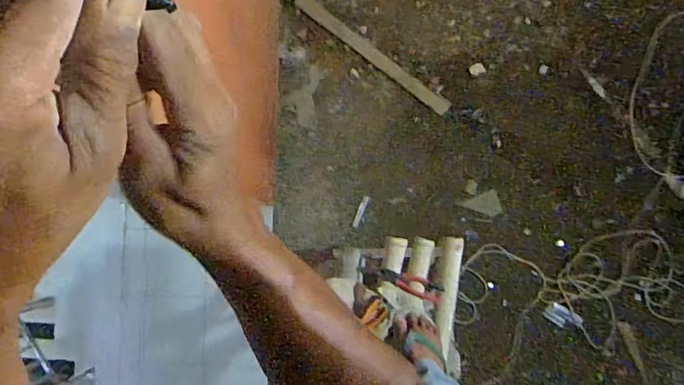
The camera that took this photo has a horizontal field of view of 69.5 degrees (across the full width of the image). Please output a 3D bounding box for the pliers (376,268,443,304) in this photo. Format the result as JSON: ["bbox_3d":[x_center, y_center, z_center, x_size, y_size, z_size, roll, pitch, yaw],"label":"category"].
[{"bbox_3d":[0.172,0.230,1.247,0.167,0.019,0.046,19,89,8],"label":"pliers"}]

